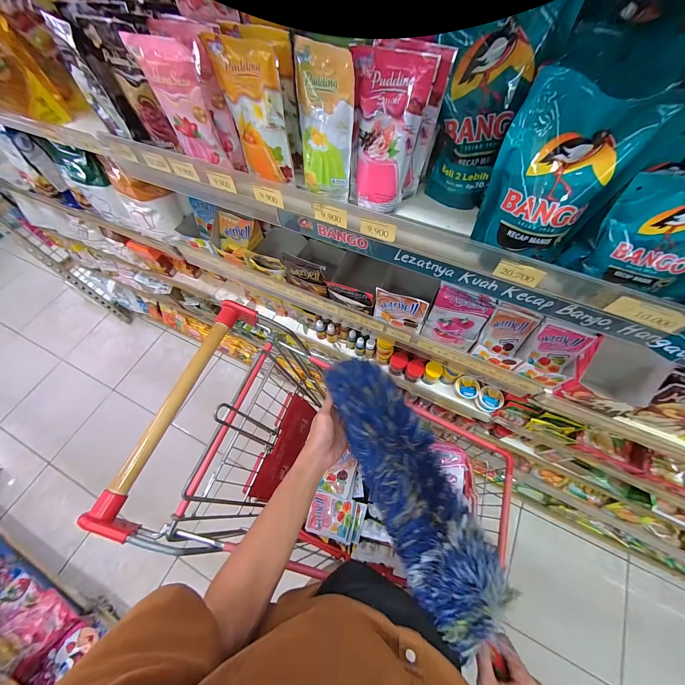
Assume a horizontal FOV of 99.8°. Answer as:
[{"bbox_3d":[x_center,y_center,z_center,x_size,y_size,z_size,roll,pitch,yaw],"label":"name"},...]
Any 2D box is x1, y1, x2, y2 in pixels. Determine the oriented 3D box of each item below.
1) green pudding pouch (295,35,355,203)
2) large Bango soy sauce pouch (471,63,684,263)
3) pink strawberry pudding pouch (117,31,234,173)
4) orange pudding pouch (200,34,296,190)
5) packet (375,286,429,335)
[{"bbox_3d":[-0.030,-0.275,0.376,0.052,0.147,0.093,-40,68,-16],"label":"green pudding pouch"},{"bbox_3d":[0.209,-0.158,0.287,0.113,0.148,0.058,38,71,20],"label":"large Bango soy sauce pouch"},{"bbox_3d":[-0.212,-0.314,0.386,0.084,0.129,0.024,29,68,17],"label":"pink strawberry pudding pouch"},{"bbox_3d":[-0.114,-0.298,0.385,0.084,0.150,0.028,33,69,18],"label":"orange pudding pouch"},{"bbox_3d":[0.108,-0.059,0.551,0.097,0.083,0.019,22,66,14],"label":"packet"}]

